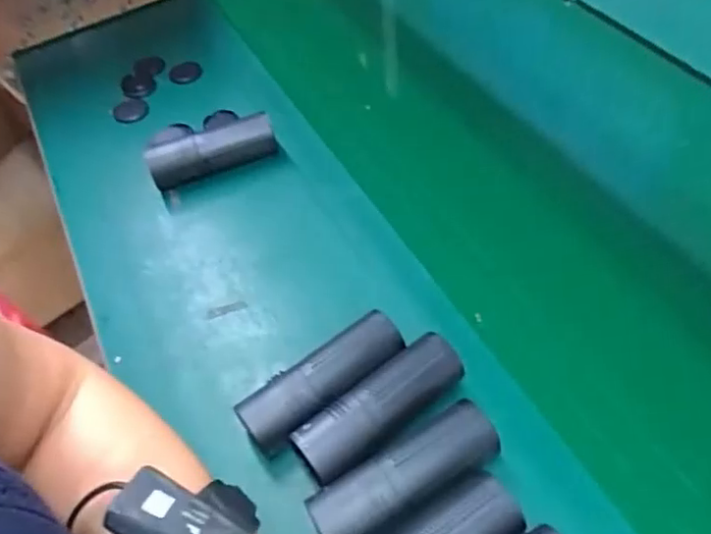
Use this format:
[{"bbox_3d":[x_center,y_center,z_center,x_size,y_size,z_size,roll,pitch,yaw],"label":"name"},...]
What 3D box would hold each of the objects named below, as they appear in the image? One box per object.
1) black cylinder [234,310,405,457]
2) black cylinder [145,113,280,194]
[{"bbox_3d":[-0.029,0.108,0.584,0.163,0.057,0.053,-32,55,-21],"label":"black cylinder"},{"bbox_3d":[-0.183,-0.144,0.803,0.160,0.058,0.044,-18,52,-11],"label":"black cylinder"}]

